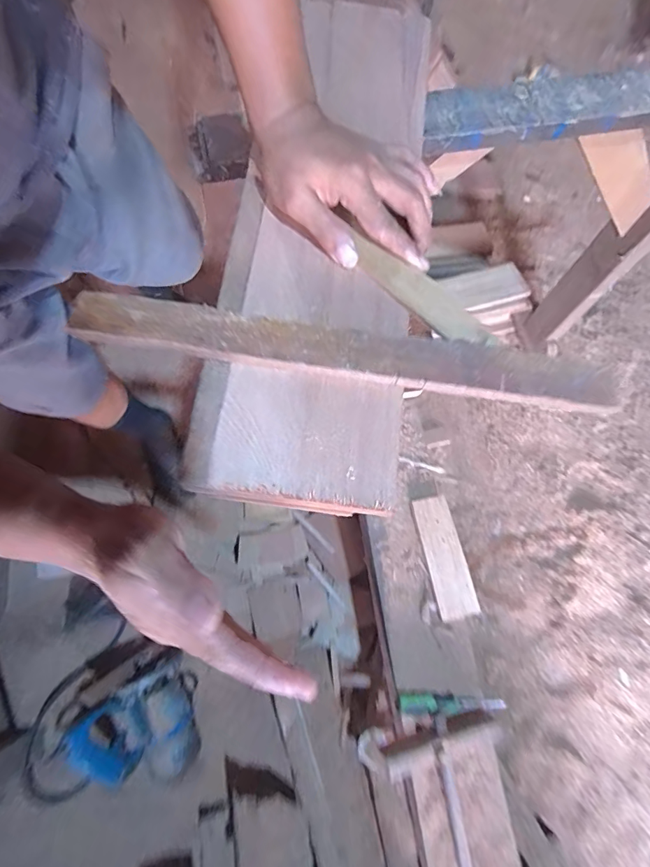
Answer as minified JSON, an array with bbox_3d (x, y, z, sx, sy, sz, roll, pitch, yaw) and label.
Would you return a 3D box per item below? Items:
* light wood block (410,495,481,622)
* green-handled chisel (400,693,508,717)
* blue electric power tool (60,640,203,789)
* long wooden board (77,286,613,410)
[{"bbox_3d":[0.225,0.228,0.820,0.075,0.017,0.217,-11,73,-6],"label":"light wood block"},{"bbox_3d":[0.215,0.456,0.735,0.178,0.026,0.029,2,72,-2],"label":"green-handled chisel"},{"bbox_3d":[-0.335,0.559,0.855,0.222,0.228,0.182,41,75,11],"label":"blue electric power tool"},{"bbox_3d":[0.017,-0.062,0.335,0.402,0.017,0.041,8,69,-1],"label":"long wooden board"}]

